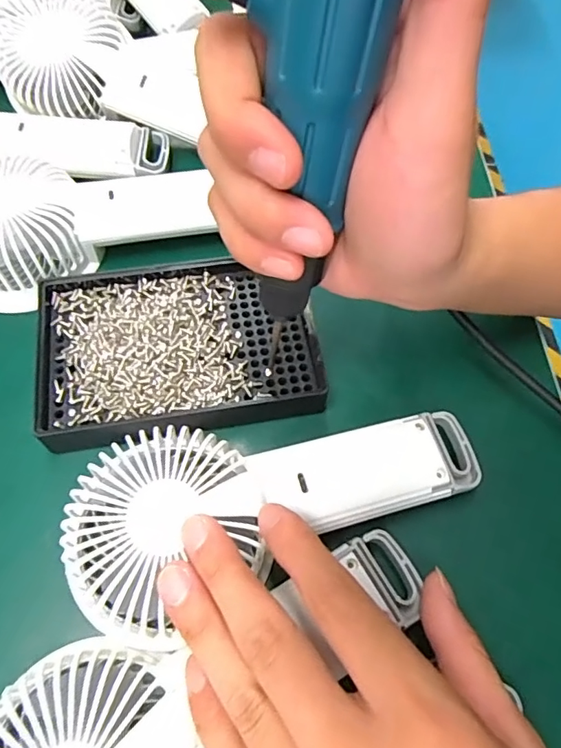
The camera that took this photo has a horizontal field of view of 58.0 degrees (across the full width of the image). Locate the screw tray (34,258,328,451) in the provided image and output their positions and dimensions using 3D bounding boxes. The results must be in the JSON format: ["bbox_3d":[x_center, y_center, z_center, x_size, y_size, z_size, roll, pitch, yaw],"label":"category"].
[{"bbox_3d":[-0.052,-0.016,0.262,0.137,0.023,0.093,-8,64,-7],"label":"screw tray"}]

